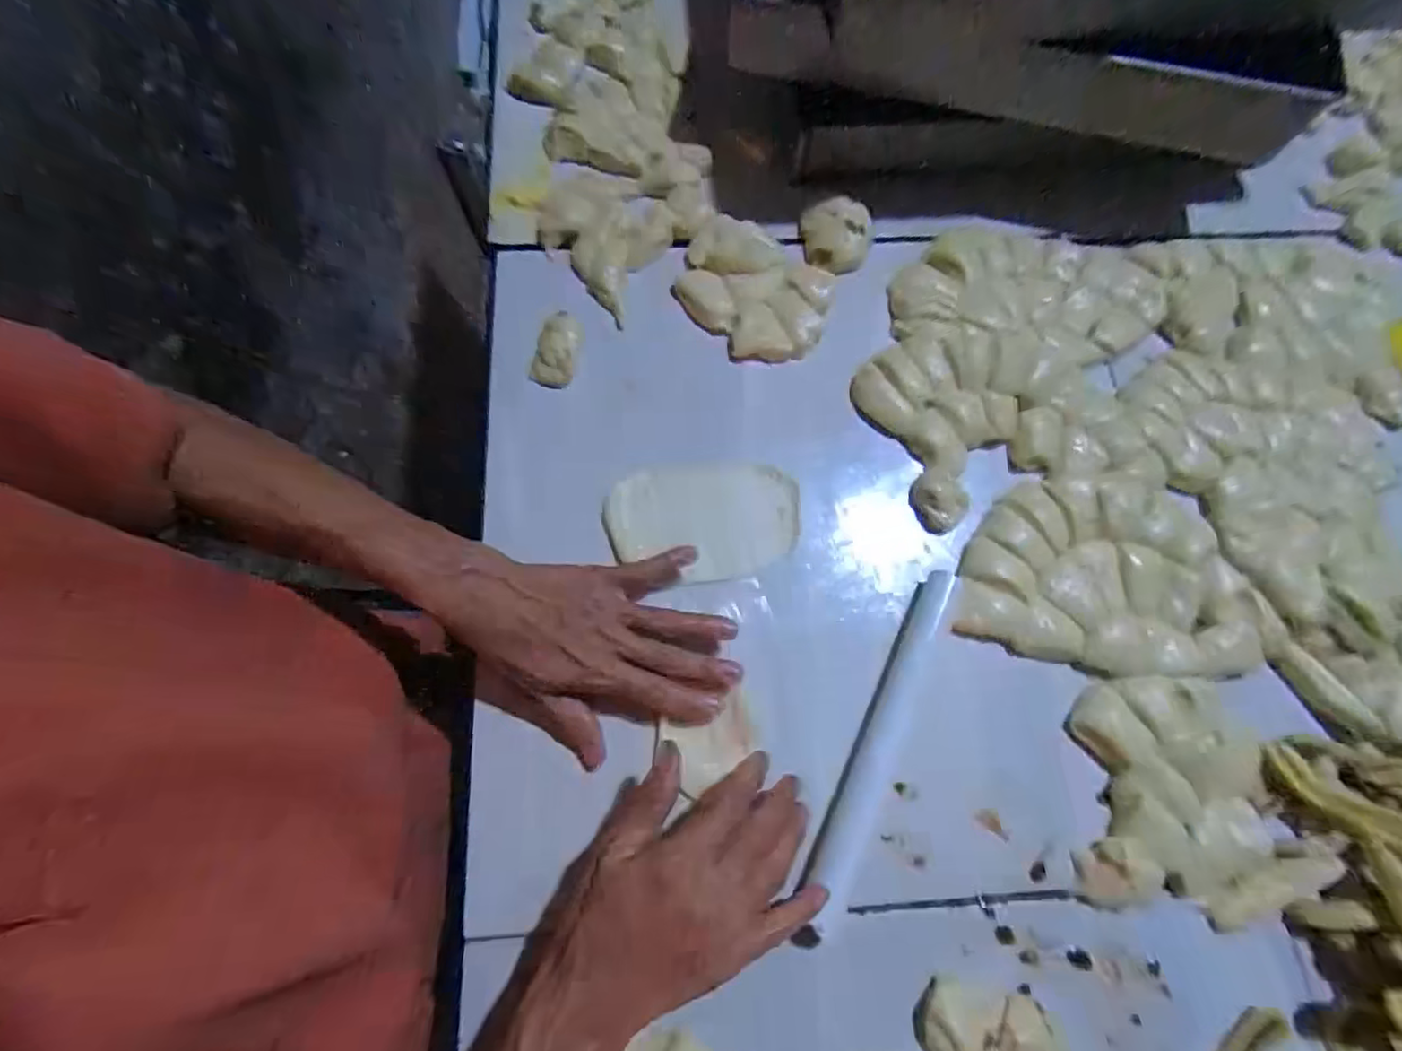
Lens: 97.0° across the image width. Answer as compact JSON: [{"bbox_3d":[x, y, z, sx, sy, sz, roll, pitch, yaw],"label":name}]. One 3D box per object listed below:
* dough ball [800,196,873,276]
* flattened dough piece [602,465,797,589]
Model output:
[{"bbox_3d":[0.112,-0.243,0.516,0.055,0.032,0.062,-12,71,-4],"label":"dough ball"},{"bbox_3d":[0.002,-0.003,0.449,0.135,0.013,0.084,-2,70,0],"label":"flattened dough piece"}]

